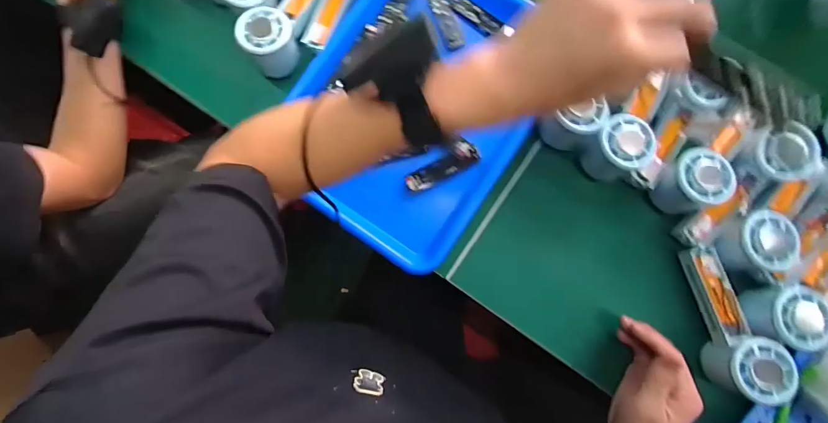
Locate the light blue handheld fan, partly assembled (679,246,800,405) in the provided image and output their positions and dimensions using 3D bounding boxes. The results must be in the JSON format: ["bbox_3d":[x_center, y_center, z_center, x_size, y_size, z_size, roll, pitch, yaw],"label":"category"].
[{"bbox_3d":[0.322,0.114,0.412,0.057,0.058,0.150,-11,69,0],"label":"light blue handheld fan, partly assembled"}]

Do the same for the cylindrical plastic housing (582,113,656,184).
[{"bbox_3d":[0.219,-0.067,0.430,0.059,0.056,0.059,0,82,1],"label":"cylindrical plastic housing"}]

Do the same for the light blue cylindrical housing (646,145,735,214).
[{"bbox_3d":[0.293,-0.030,0.420,0.062,0.048,0.058,-43,83,-4],"label":"light blue cylindrical housing"}]

